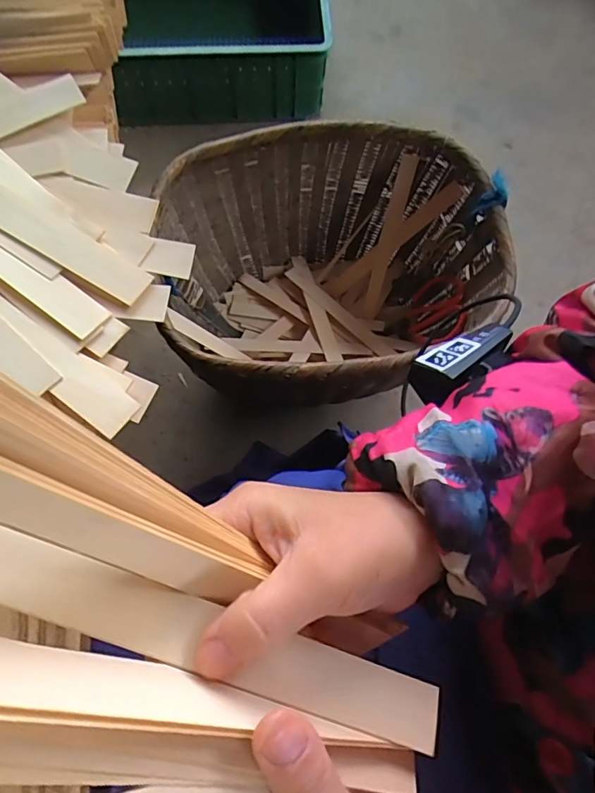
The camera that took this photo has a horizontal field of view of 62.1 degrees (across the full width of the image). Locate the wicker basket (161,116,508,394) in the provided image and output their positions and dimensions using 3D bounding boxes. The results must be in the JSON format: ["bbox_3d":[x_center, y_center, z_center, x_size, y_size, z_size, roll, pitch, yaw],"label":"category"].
[{"bbox_3d":[0.047,-0.154,0.654,0.376,0.238,0.283,-8,73,-2],"label":"wicker basket"}]

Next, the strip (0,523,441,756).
[{"bbox_3d":[-0.058,0.080,0.183,0.242,0.004,0.024,23,61,-6],"label":"strip"}]

